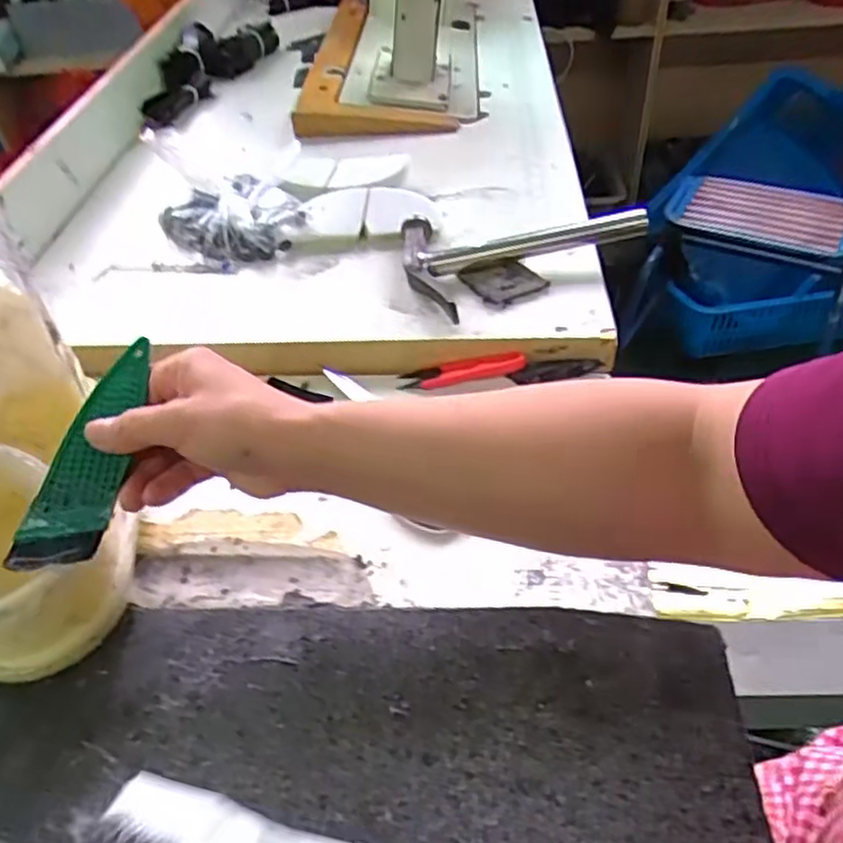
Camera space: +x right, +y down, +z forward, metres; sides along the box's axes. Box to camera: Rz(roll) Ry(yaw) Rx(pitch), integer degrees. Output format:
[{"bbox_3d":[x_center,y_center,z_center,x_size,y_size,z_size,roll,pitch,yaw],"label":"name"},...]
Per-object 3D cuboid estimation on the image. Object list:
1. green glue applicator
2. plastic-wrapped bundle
[{"bbox_3d":[-0.180,0.018,0.387,0.039,0.016,0.134,11,72,15],"label":"green glue applicator"},{"bbox_3d":[-0.187,-0.196,0.692,0.105,0.045,0.136,-33,51,-26],"label":"plastic-wrapped bundle"}]

